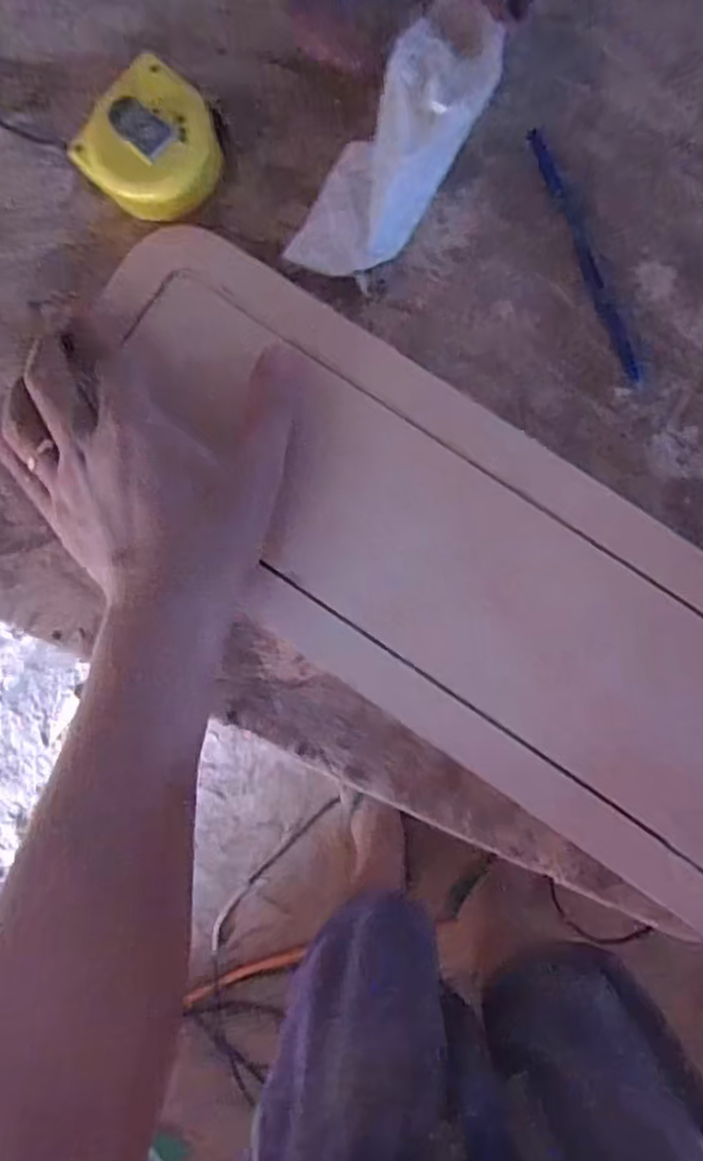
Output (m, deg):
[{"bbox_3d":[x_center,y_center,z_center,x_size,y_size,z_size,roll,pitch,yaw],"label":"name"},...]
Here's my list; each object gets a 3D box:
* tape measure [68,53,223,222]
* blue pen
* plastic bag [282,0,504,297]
[{"bbox_3d":[-0.099,-0.218,0.380,0.064,0.028,0.062,41,91,6],"label":"tape measure"},{"bbox_3d":[0.118,-0.163,0.375,0.009,0.007,0.135,-22,85,4],"label":"blue pen"},{"bbox_3d":[0.025,-0.211,0.357,0.050,0.036,0.142,35,104,6],"label":"plastic bag"}]

